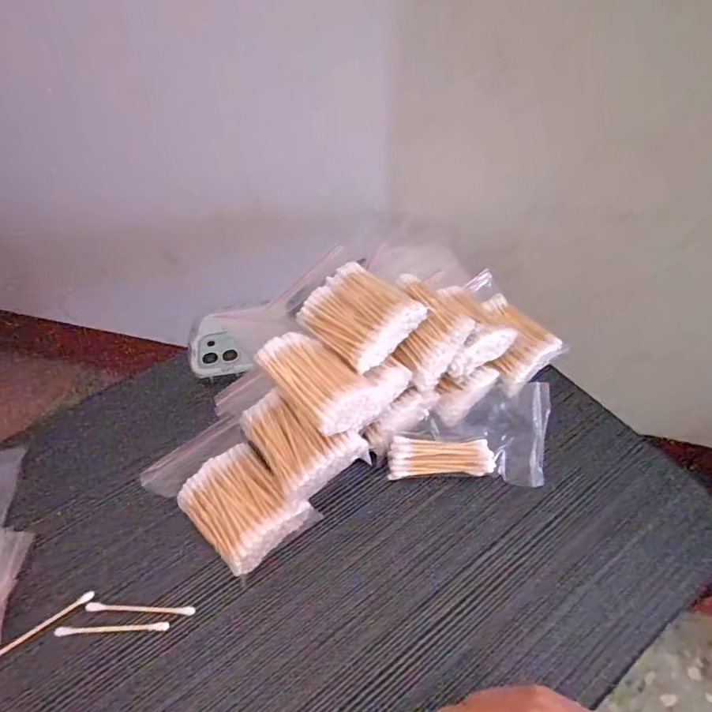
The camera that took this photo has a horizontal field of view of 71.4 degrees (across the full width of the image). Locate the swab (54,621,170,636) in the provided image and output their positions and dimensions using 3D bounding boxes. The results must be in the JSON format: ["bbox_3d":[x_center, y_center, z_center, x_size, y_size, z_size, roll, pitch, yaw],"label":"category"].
[{"bbox_3d":[-0.153,0.171,0.311,0.071,0.004,0.005,-2,52,0],"label":"swab"}]

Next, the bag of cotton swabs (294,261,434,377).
[{"bbox_3d":[0.002,-0.027,0.359,0.072,0.034,0.061,36,61,26],"label":"bag of cotton swabs"}]

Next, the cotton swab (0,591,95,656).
[{"bbox_3d":[-0.202,0.173,0.318,0.069,0.008,0.009,-29,56,-20],"label":"cotton swab"}]

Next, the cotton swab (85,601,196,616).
[{"bbox_3d":[-0.139,0.162,0.318,0.070,0.008,0.007,2,52,3],"label":"cotton swab"}]

